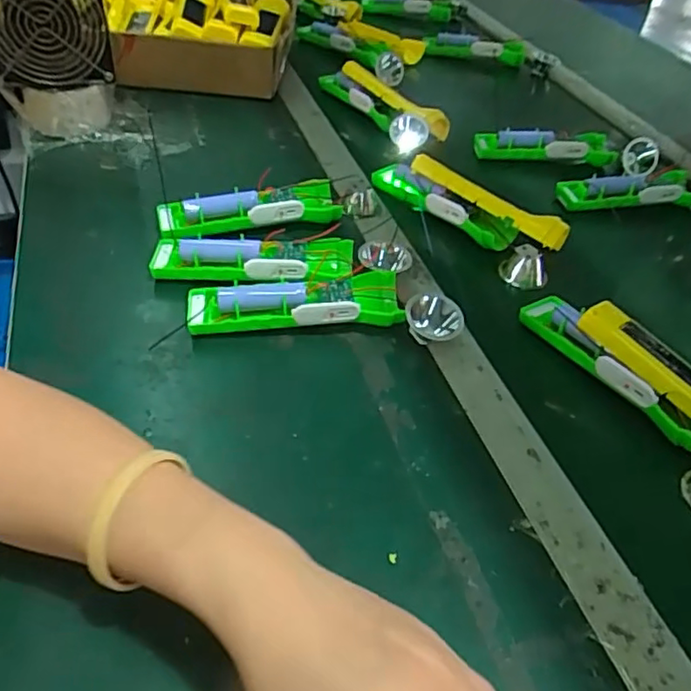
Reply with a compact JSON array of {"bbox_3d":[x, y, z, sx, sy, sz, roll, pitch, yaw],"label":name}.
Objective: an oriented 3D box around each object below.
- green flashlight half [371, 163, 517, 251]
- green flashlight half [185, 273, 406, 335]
[{"bbox_3d":[0.093,-0.142,0.614,0.162,0.035,0.029,36,50,28],"label":"green flashlight half"},{"bbox_3d":[-0.040,-0.030,0.474,0.160,0.034,0.042,0,43,-8],"label":"green flashlight half"}]

